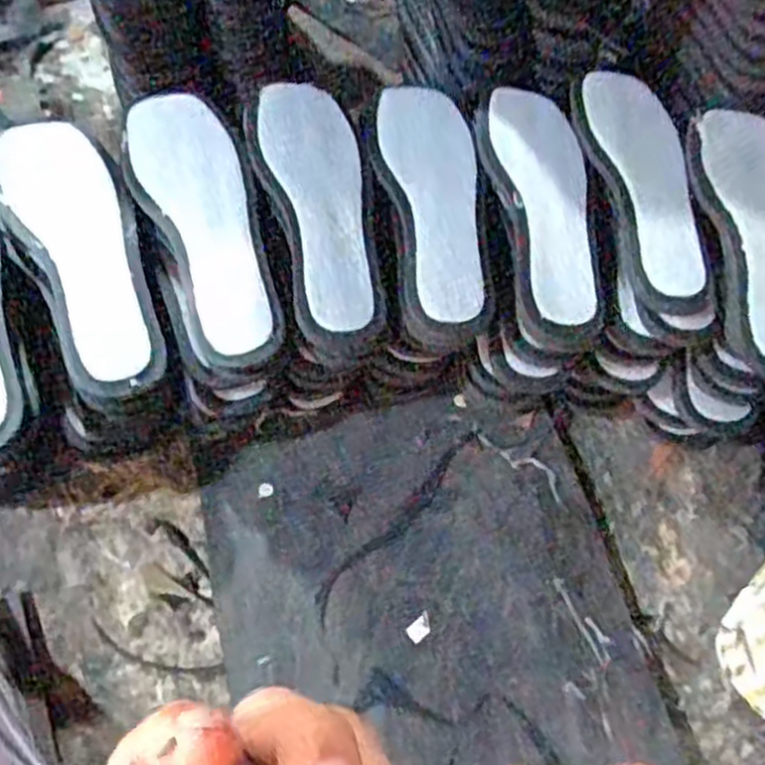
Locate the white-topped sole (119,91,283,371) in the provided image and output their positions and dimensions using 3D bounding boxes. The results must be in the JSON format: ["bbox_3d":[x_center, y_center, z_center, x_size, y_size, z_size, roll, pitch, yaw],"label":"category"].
[{"bbox_3d":[-0.134,-0.124,0.579,0.079,0.014,0.231,-17,63,-13],"label":"white-topped sole"}]

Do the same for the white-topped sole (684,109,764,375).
[{"bbox_3d":[0.285,-0.118,0.596,0.083,0.019,0.224,4,60,-1],"label":"white-topped sole"}]

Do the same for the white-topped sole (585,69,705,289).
[{"bbox_3d":[0.212,-0.165,0.621,0.062,0.012,0.211,-8,61,-8],"label":"white-topped sole"}]

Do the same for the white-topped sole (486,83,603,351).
[{"bbox_3d":[0.125,-0.134,0.598,0.069,0.014,0.230,-1,60,-4],"label":"white-topped sole"}]

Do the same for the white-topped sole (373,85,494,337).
[{"bbox_3d":[0.042,-0.143,0.604,0.075,0.018,0.240,-7,61,-7],"label":"white-topped sole"}]

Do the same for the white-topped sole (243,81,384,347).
[{"bbox_3d":[-0.048,-0.133,0.583,0.079,0.018,0.224,-9,61,-9],"label":"white-topped sole"}]

